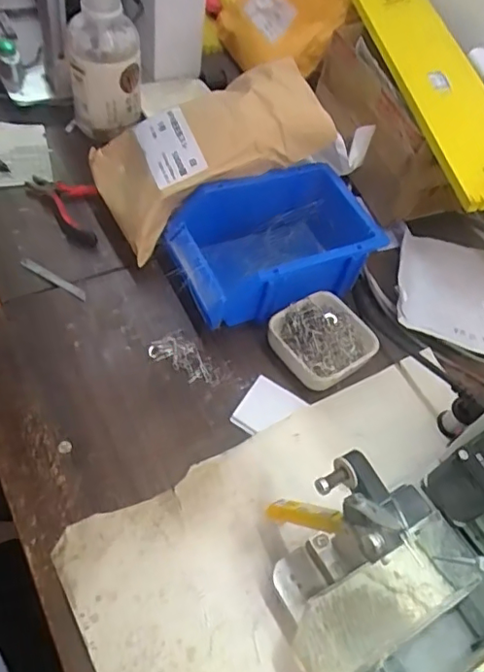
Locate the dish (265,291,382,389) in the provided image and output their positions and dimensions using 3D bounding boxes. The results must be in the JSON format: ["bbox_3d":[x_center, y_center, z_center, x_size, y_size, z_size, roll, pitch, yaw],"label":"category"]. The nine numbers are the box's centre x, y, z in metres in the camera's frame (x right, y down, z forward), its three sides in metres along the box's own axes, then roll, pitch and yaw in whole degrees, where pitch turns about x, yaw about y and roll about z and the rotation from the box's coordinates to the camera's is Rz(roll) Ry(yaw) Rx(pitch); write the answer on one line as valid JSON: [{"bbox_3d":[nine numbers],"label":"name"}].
[{"bbox_3d":[0.073,0.005,0.531,0.087,0.031,0.081,-32,66,-28],"label":"dish"}]

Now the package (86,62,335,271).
[{"bbox_3d":[-0.033,-0.182,0.558,0.224,0.064,0.125,-26,59,3],"label":"package"}]

